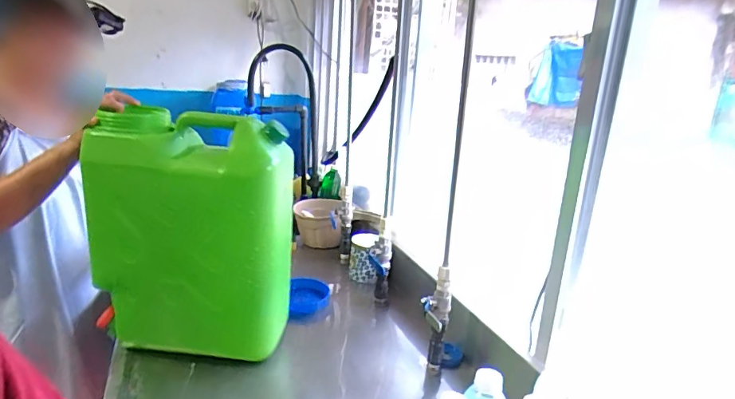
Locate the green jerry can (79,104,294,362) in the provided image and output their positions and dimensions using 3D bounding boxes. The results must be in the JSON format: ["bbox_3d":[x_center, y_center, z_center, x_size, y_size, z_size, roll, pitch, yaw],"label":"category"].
[{"bbox_3d":[-0.296,0.052,0.810,0.307,0.386,0.174,3,17,-2],"label":"green jerry can"}]

